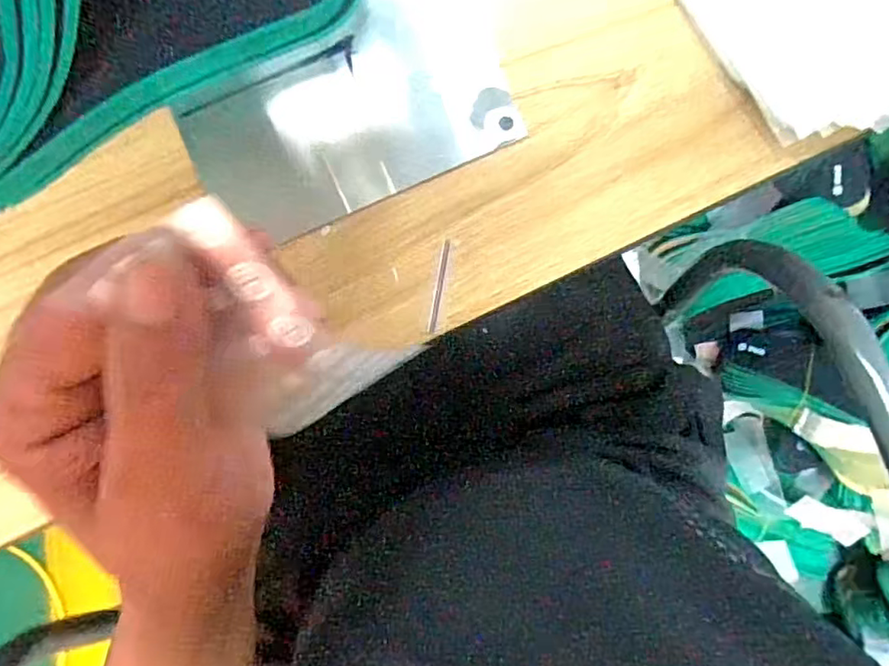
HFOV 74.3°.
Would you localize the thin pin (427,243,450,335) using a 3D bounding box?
[{"bbox_3d":[-0.003,-0.021,0.262,0.004,0.004,0.042,9,85,0],"label":"thin pin"}]

